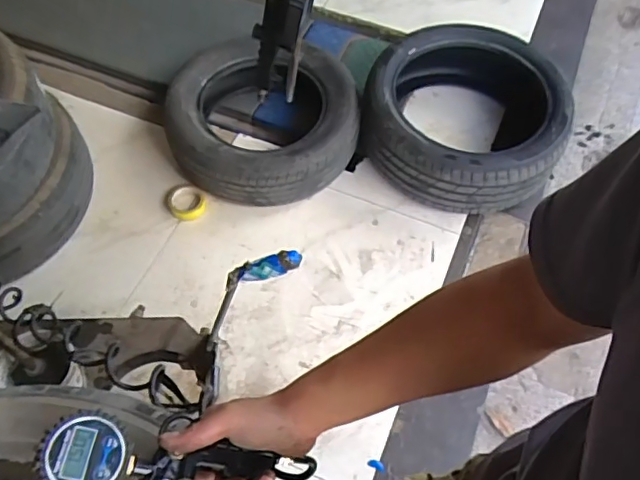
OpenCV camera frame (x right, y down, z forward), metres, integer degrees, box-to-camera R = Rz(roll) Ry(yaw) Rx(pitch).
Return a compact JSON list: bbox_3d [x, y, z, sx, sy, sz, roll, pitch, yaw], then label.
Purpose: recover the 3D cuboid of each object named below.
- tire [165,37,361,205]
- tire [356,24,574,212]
[{"bbox_3d":[-0.174,-0.362,1.688,0.539,0.220,0.530,1,60,-1],"label":"tire"},{"bbox_3d":[0.424,-0.363,1.694,0.584,0.236,0.563,1,60,-1],"label":"tire"}]

